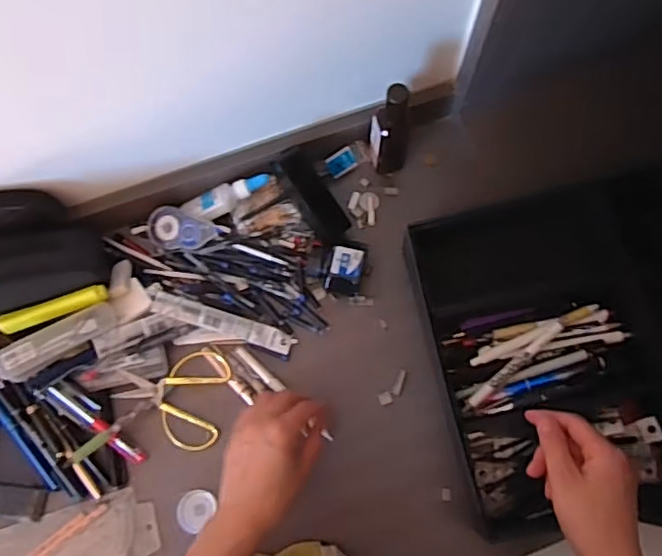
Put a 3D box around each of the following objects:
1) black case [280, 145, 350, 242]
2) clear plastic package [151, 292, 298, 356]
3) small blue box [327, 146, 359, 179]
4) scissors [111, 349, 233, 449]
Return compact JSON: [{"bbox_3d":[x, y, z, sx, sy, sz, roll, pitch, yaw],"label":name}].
[{"bbox_3d":[-0.018,-0.093,0.676,0.034,0.019,0.108,-33,105,-9],"label":"black case"},{"bbox_3d":[-0.114,0.049,0.651,0.154,0.005,0.023,19,77,-4],"label":"clear plastic package"},{"bbox_3d":[0.013,-0.135,0.704,0.034,0.013,0.021,-30,76,-8],"label":"small blue box"},{"bbox_3d":[-0.169,0.120,0.633,0.113,0.020,0.101,12,74,4],"label":"scissors"}]

